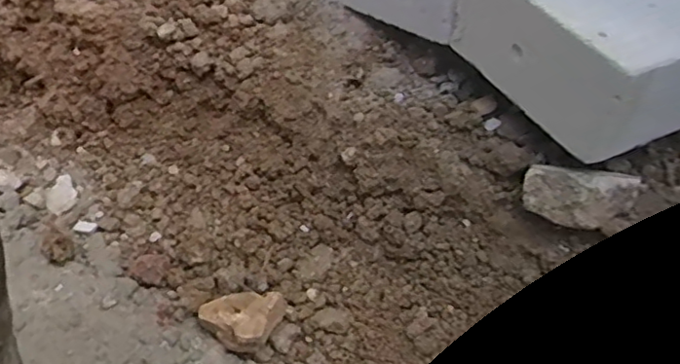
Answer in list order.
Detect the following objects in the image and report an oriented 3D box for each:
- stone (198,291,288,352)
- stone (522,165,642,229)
[{"bbox_3d":[-0.096,0.128,0.610,0.071,0.032,0.061,17,43,11],"label":"stone"},{"bbox_3d":[0.215,0.012,0.569,0.098,0.032,0.049,8,42,2],"label":"stone"}]

